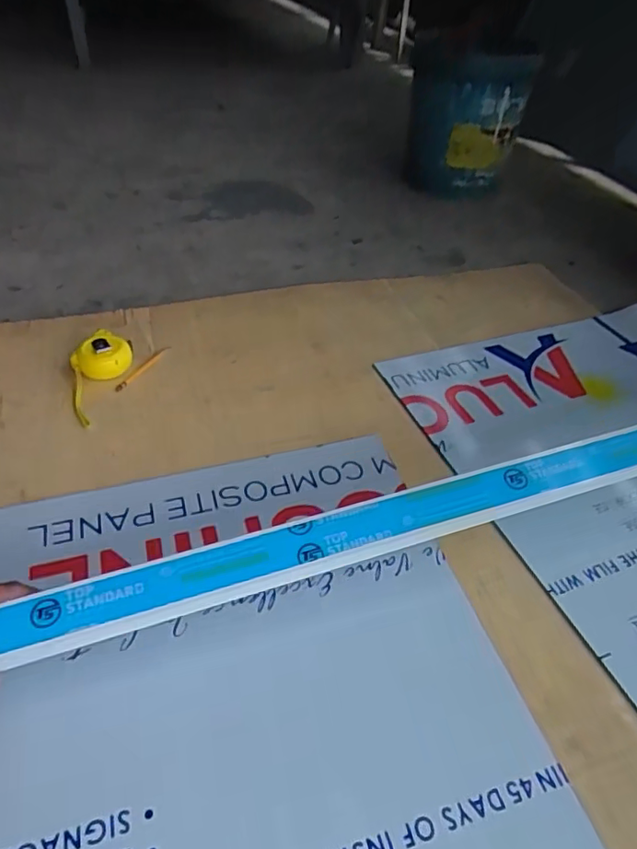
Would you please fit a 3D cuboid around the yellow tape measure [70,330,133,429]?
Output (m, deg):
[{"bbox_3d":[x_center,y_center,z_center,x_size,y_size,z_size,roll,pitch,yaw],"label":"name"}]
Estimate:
[{"bbox_3d":[-0.329,-0.076,0.797,0.080,0.042,0.160,12,44,9],"label":"yellow tape measure"}]

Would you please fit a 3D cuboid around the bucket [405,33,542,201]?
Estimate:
[{"bbox_3d":[0.353,-0.751,1.361,0.266,0.315,0.319,9,44,6],"label":"bucket"}]

